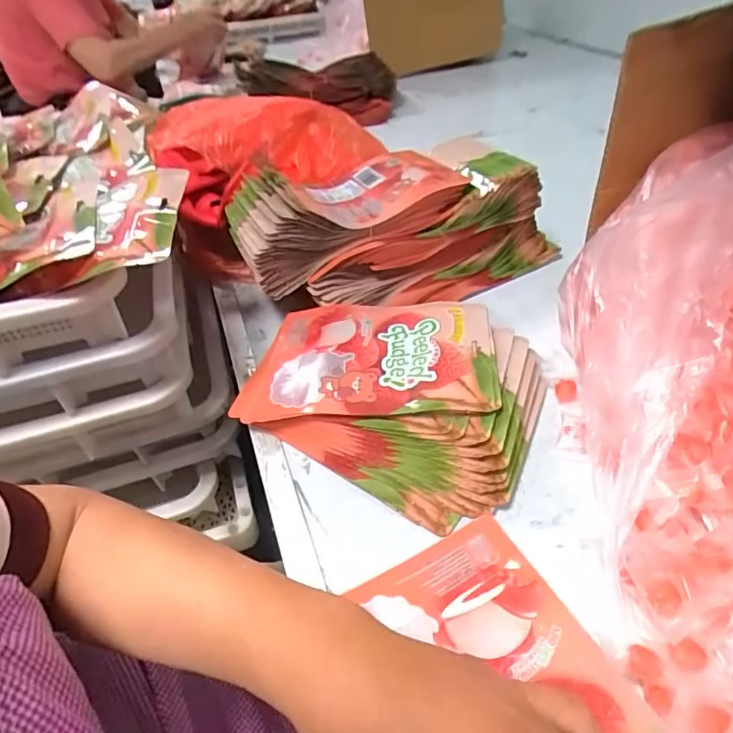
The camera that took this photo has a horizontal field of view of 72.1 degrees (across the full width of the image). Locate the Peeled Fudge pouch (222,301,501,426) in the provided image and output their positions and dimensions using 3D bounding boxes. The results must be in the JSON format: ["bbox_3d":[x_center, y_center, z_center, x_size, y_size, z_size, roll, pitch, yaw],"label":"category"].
[{"bbox_3d":[-0.001,-0.010,0.492,0.241,0.015,0.152,-2,46,11],"label":"Peeled Fudge pouch"}]

